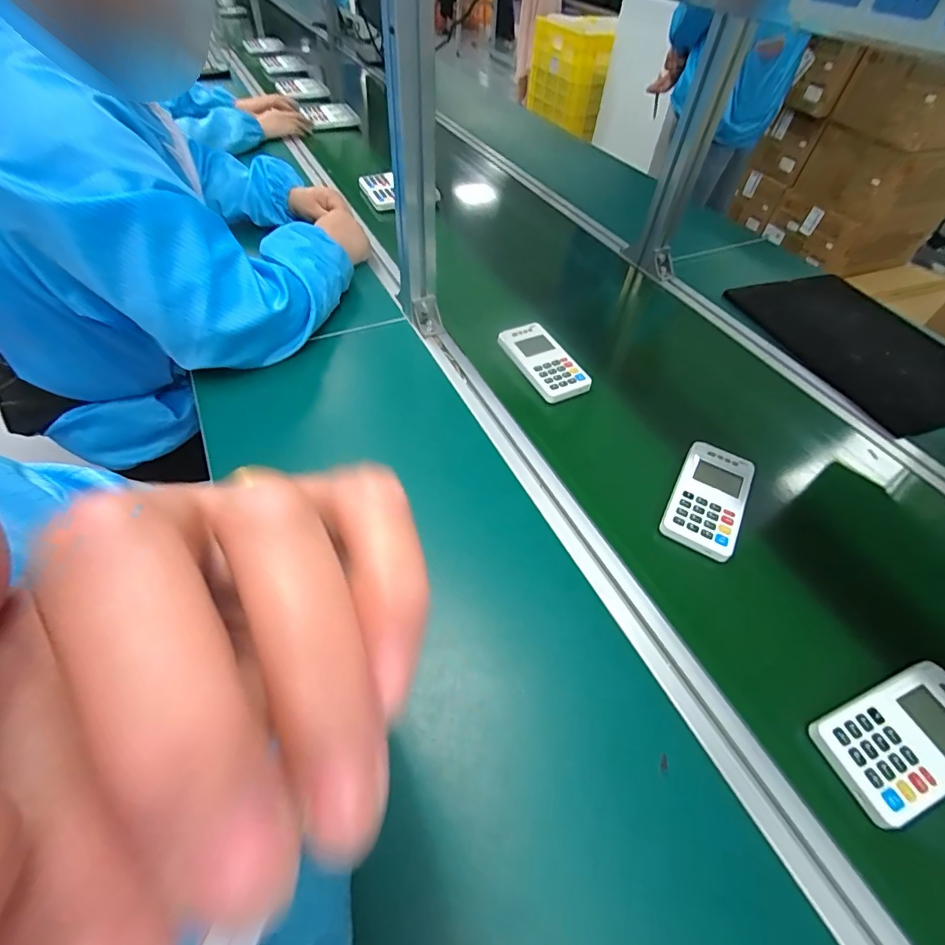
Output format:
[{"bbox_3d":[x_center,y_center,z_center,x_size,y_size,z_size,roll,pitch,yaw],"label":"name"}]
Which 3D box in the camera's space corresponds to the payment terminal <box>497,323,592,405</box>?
[{"bbox_3d":[0.095,-0.152,0.616,0.076,0.016,0.134,-19,56,-17],"label":"payment terminal"}]

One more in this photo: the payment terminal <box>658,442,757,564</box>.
[{"bbox_3d":[0.257,0.026,0.491,0.073,0.014,0.138,28,56,17],"label":"payment terminal"}]

